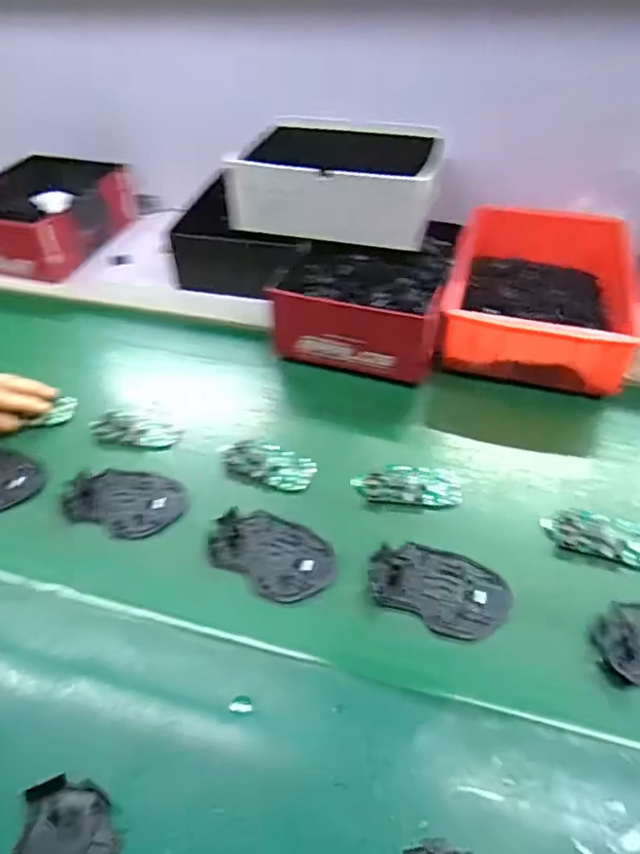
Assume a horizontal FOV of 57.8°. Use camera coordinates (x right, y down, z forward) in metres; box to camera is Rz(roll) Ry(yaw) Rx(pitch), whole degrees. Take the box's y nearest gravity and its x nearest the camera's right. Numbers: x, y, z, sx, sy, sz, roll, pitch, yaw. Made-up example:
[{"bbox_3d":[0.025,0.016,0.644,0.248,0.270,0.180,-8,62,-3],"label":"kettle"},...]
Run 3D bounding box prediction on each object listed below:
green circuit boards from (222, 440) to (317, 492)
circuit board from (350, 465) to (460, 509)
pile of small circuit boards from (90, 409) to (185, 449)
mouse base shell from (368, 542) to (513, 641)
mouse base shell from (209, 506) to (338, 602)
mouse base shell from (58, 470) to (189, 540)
[{"bbox_3d":[-0.053,0.037,0.591,0.094,0.007,0.051,14,48,17],"label":"green circuit boards"},{"bbox_3d":[0.087,0.056,0.570,0.103,0.016,0.047,1,45,6],"label":"circuit board"},{"bbox_3d":[-0.201,0.001,0.637,0.103,0.010,0.049,6,52,5],"label":"pile of small circuit boards"},{"bbox_3d":[0.101,0.136,0.496,0.115,0.014,0.072,20,50,23],"label":"mouse base shell"},{"bbox_3d":[-0.043,0.115,0.523,0.113,0.014,0.068,22,51,24],"label":"mouse base shell"},{"bbox_3d":[-0.190,0.071,0.566,0.117,0.006,0.071,10,47,14],"label":"mouse base shell"}]

